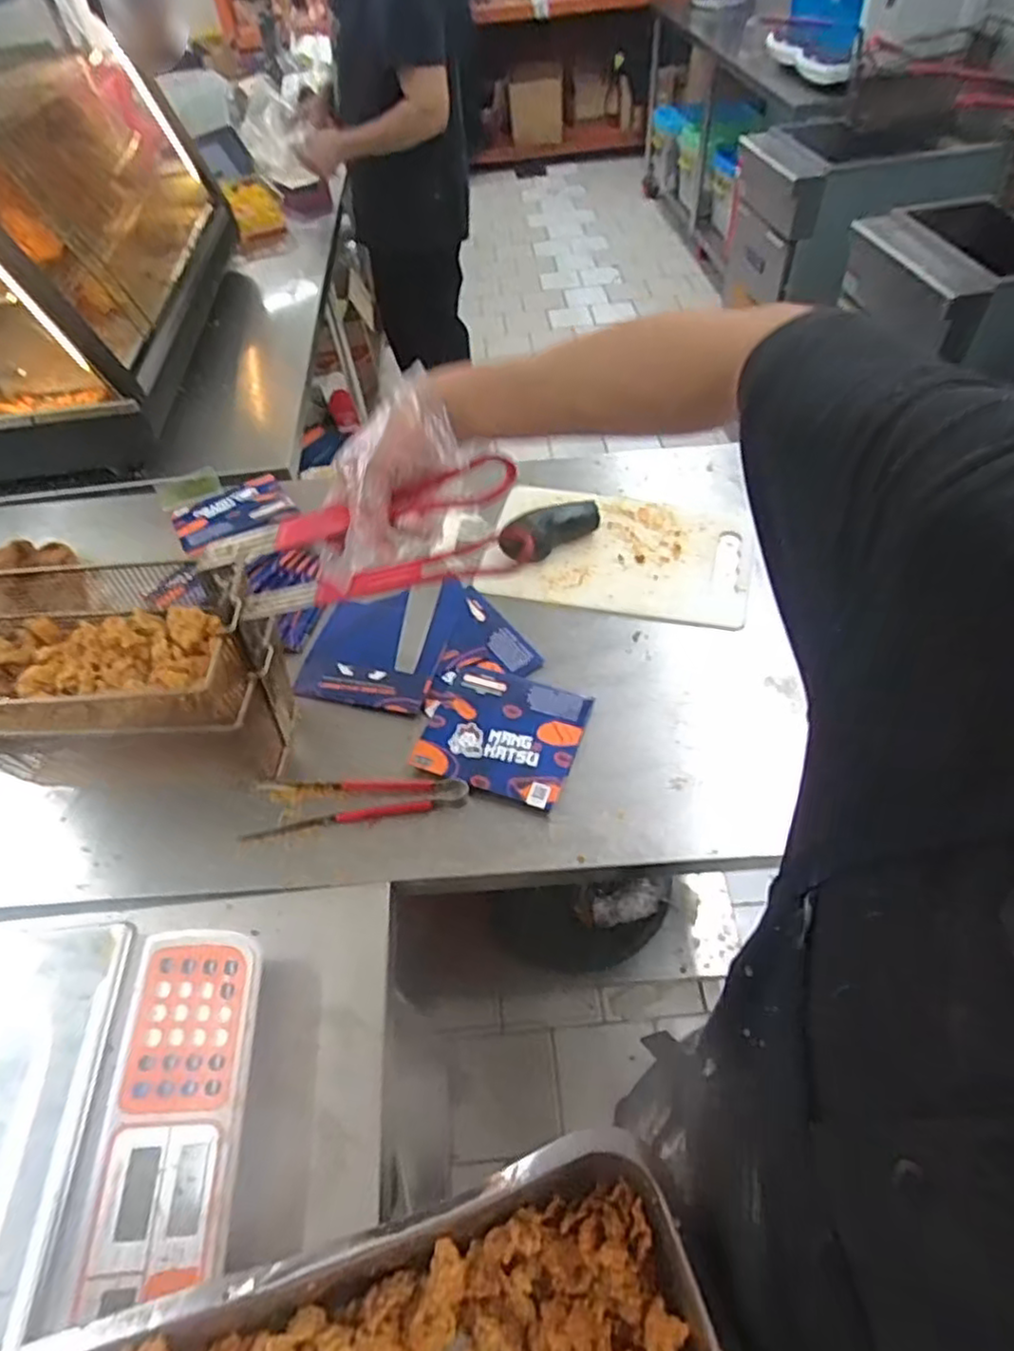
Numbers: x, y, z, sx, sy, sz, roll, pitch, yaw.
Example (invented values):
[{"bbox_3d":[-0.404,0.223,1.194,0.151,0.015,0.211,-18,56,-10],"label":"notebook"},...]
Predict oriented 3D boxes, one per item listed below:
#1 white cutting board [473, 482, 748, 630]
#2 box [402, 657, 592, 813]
[{"bbox_3d":[0.153,-0.171,0.944,0.345,0.025,0.222,13,57,9],"label":"white cutting board"},{"bbox_3d":[-0.010,0.057,0.787,0.185,0.020,0.161,15,56,16],"label":"box"}]

